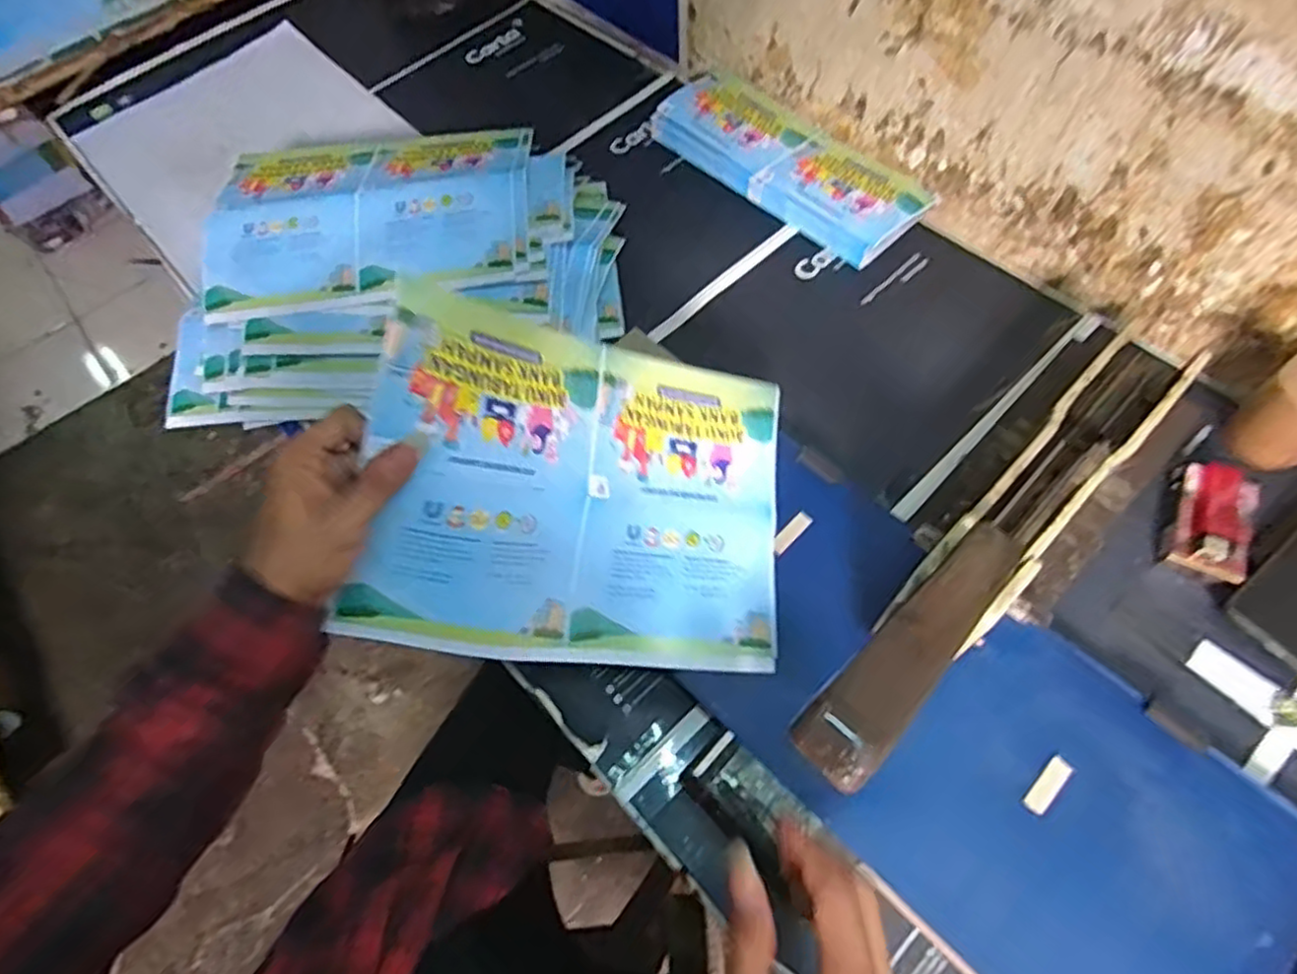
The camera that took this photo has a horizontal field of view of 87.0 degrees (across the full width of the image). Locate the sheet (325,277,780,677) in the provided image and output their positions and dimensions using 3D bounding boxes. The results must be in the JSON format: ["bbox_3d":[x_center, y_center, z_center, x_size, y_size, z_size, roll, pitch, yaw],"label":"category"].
[{"bbox_3d":[-0.032,0.010,0.460,0.293,0.057,0.214,10,90,-31],"label":"sheet"}]

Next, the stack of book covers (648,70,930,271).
[{"bbox_3d":[0.145,-0.353,0.735,0.112,0.030,0.311,-41,67,-17],"label":"stack of book covers"}]

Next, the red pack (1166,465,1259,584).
[{"bbox_3d":[0.427,0.026,0.516,0.048,0.025,0.088,22,66,14],"label":"red pack"}]

